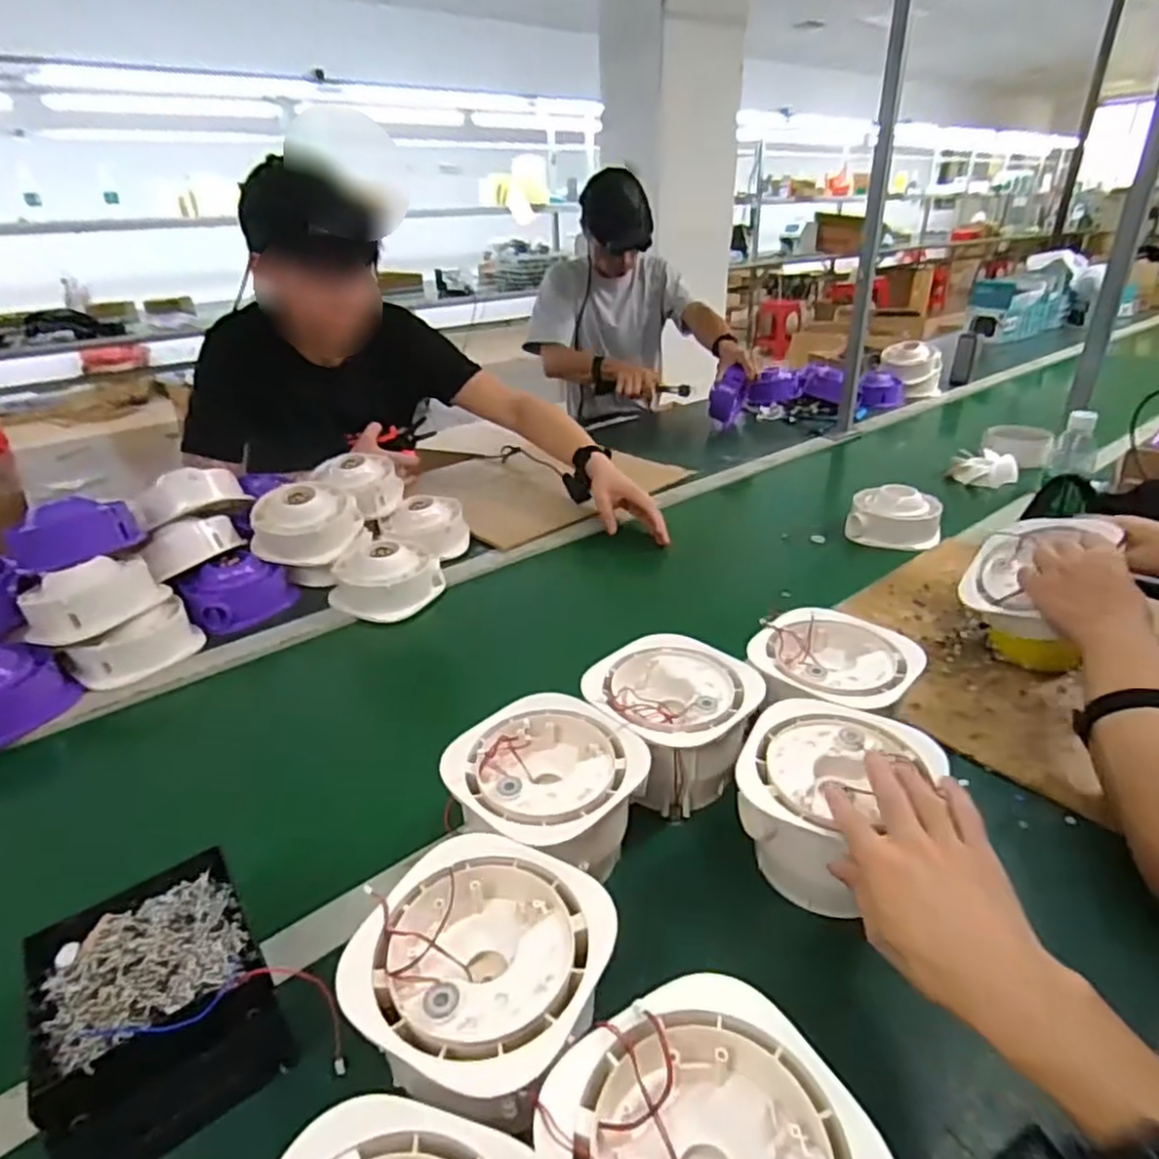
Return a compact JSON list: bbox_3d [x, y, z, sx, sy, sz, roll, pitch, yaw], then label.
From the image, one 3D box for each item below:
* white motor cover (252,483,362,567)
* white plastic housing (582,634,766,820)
[{"bbox_3d":[-0.382,-0.077,0.951,0.148,0.076,0.128,-11,30,-17],"label":"white motor cover"},{"bbox_3d":[0.083,0.130,0.616,0.147,0.090,0.150,-1,28,1],"label":"white plastic housing"}]

